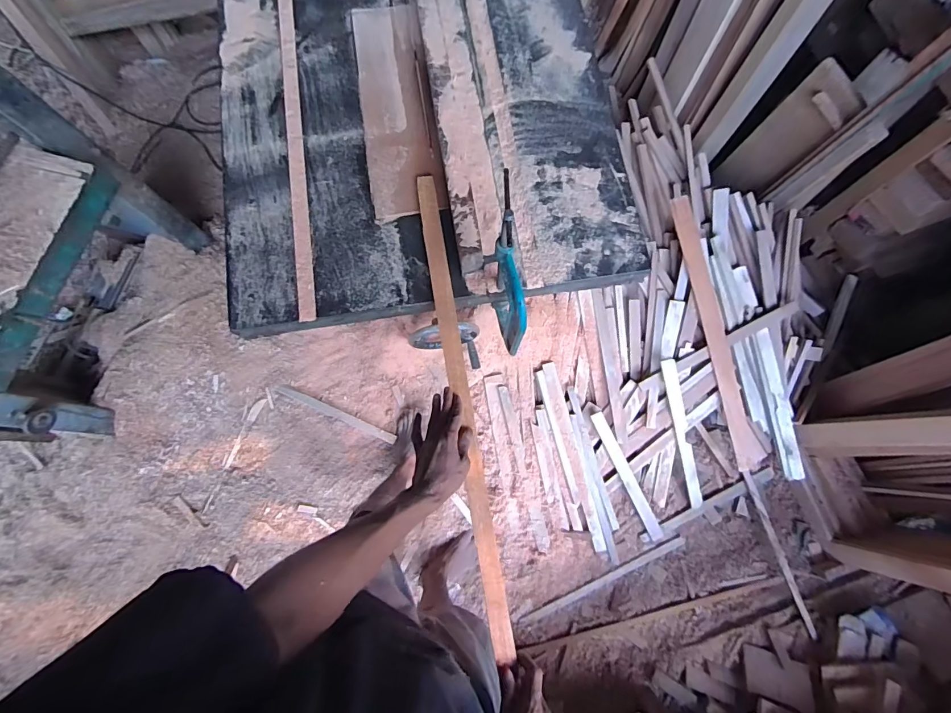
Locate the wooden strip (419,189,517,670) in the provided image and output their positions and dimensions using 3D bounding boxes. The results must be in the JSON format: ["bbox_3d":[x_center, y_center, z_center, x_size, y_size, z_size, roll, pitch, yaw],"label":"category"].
[{"bbox_3d":[-0.024,0.052,0.670,0.037,0.020,0.749,-9,77,-1],"label":"wooden strip"}]

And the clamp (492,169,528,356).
[{"bbox_3d":[0.044,-0.112,0.561,0.037,0.046,0.231,-4,108,0],"label":"clamp"}]

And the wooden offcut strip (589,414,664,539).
[{"bbox_3d":[0.455,0.363,1.277,0.046,0.026,0.425,-28,93,-6],"label":"wooden offcut strip"}]

